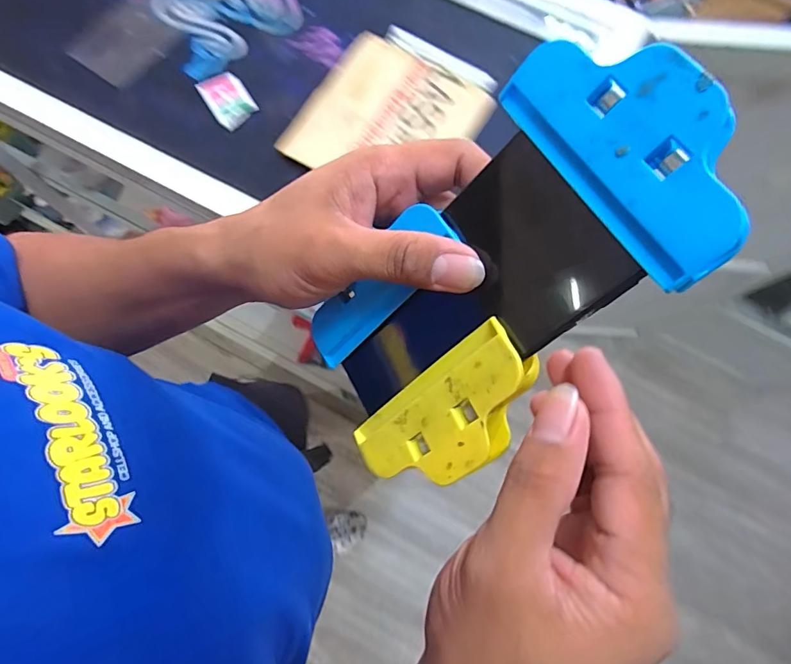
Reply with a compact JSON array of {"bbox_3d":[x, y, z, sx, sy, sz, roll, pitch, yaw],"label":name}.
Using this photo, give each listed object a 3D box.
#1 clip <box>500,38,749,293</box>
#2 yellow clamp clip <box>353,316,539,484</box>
[{"bbox_3d":[0.086,-0.065,0.160,0.048,0.029,0.098,-40,69,37],"label":"clip"},{"bbox_3d":[0.023,0.041,0.206,0.096,0.020,0.047,-42,74,30],"label":"yellow clamp clip"}]

